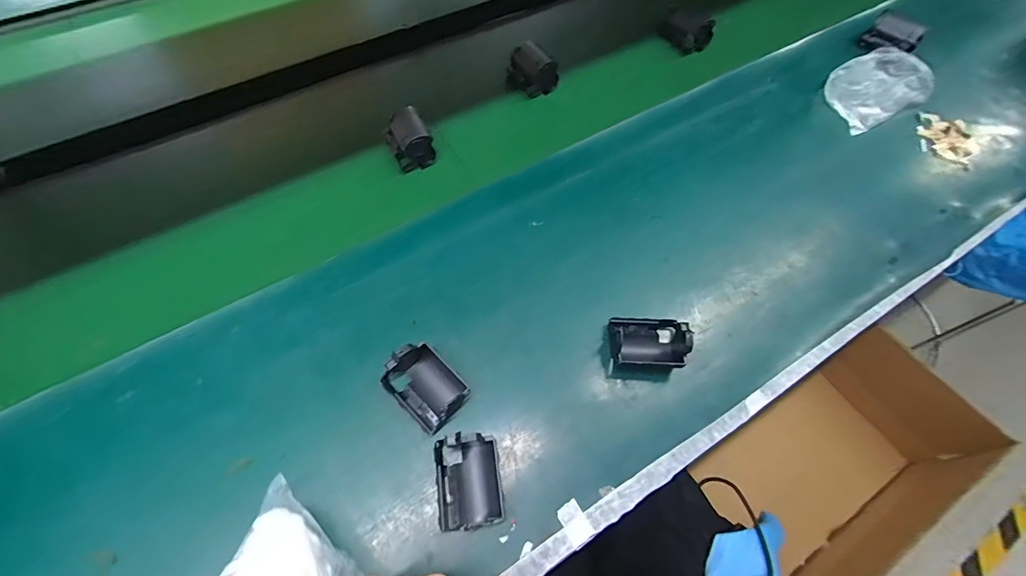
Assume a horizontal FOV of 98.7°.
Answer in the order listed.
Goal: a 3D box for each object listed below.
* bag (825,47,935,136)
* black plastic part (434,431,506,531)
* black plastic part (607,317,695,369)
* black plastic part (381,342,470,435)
[{"bbox_3d":[0.506,-0.282,0.616,0.145,0.035,0.101,-23,65,-14],"label":"bag"},{"bbox_3d":[-0.038,0.162,0.374,0.054,0.018,0.073,-6,62,-6],"label":"black plastic part"},{"bbox_3d":[0.134,0.050,0.429,0.078,0.038,0.058,4,61,0],"label":"black plastic part"},{"bbox_3d":[-0.078,0.087,0.399,0.075,0.037,0.056,40,67,18],"label":"black plastic part"}]

